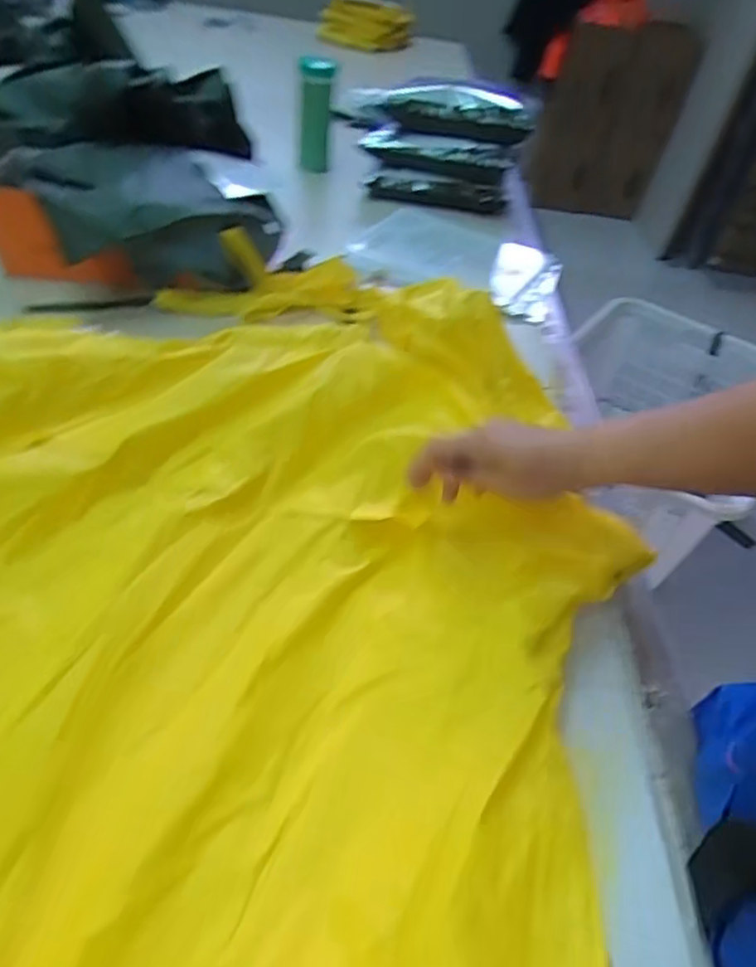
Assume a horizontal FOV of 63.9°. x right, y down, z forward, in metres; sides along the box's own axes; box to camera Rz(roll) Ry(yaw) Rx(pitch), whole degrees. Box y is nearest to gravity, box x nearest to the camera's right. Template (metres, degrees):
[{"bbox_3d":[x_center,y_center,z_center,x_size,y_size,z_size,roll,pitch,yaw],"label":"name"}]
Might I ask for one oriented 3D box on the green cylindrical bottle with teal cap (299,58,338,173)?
[{"bbox_3d":[-0.115,-0.677,1.142,0.062,0.214,0.059,4,47,-4],"label":"green cylindrical bottle with teal cap"}]

